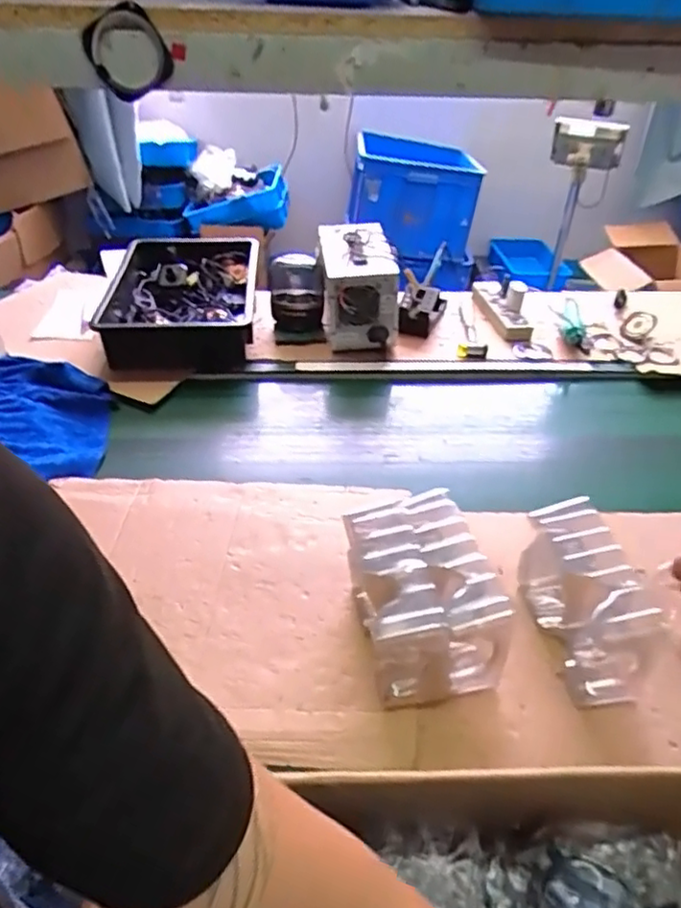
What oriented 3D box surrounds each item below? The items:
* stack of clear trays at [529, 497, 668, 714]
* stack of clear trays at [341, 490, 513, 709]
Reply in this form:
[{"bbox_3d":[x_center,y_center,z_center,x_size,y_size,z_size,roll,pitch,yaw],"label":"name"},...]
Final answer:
[{"bbox_3d":[0.265,0.163,0.702,0.085,0.148,0.172,-6,39,-10],"label":"stack of clear trays"},{"bbox_3d":[0.087,0.155,0.688,0.134,0.142,0.165,-6,39,-10],"label":"stack of clear trays"}]

